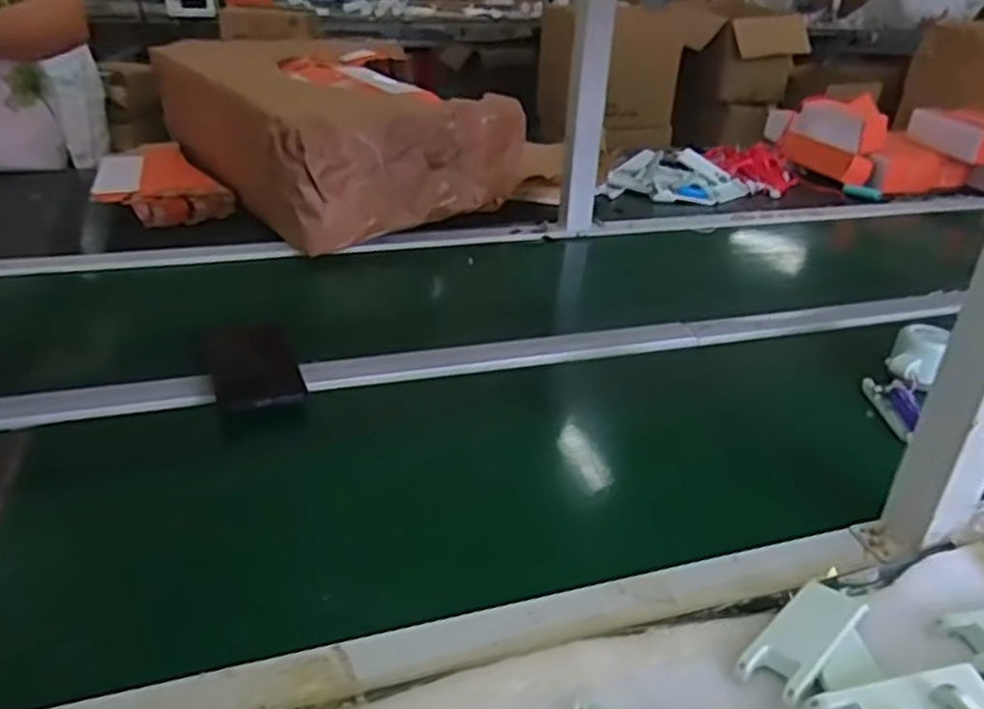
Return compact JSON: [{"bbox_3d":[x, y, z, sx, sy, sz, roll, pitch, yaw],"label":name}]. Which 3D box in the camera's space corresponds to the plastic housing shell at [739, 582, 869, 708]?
[{"bbox_3d":[0.194,0.178,0.465,0.098,0.016,0.039,-23,39,-39],"label":"plastic housing shell"}]

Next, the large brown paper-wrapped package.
[{"bbox_3d":[-0.232,-0.333,1.170,0.380,0.203,0.450,-18,35,-33],"label":"large brown paper-wrapped package"}]

